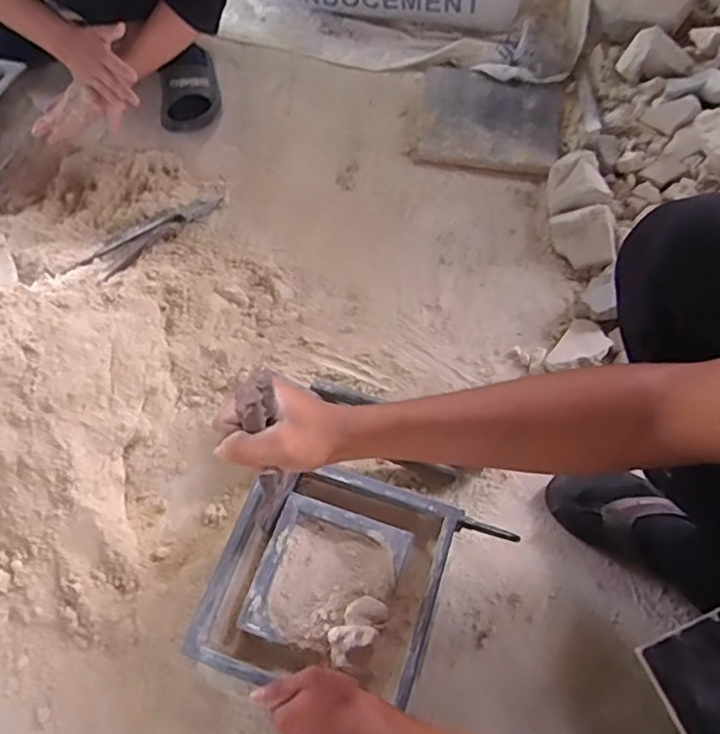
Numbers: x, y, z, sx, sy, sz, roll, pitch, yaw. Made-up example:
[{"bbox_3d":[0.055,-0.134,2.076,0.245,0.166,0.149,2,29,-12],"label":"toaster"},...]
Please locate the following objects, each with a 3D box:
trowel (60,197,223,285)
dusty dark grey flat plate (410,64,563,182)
[{"bbox_3d":[-0.323,-0.205,0.960,0.070,0.030,0.294,27,46,16],"label":"trowel"},{"bbox_3d":[0.235,-0.463,1.124,0.261,0.013,0.256,9,63,8],"label":"dusty dark grey flat plate"}]

